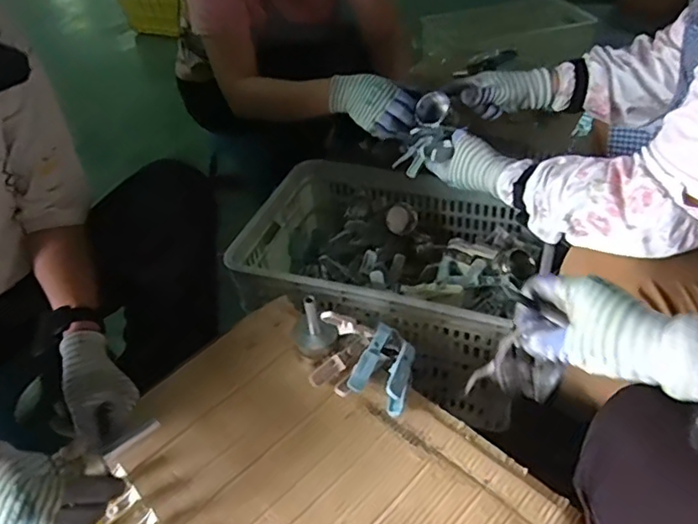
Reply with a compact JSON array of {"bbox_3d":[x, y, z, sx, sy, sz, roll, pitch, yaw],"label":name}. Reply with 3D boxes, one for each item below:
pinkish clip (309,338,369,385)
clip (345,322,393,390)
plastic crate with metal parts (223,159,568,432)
[{"bbox_3d":[-0.011,0.133,0.761,0.097,0.020,0.021,-33,48,-26],"label":"pinkish clip"},{"bbox_3d":[0.029,0.127,0.743,0.021,0.025,0.098,18,61,26],"label":"clip"},{"bbox_3d":[0.061,-0.017,1.050,0.491,0.155,0.354,11,45,19],"label":"plastic crate with metal parts"}]

